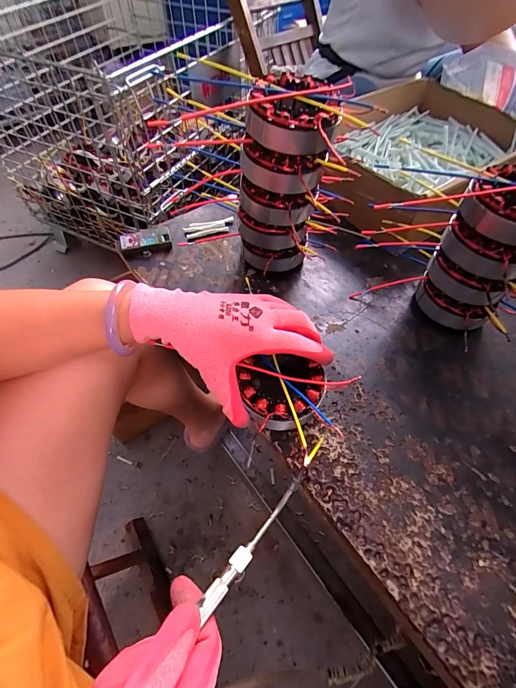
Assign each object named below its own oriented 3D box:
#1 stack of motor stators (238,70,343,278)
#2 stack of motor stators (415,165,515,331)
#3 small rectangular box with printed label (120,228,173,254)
[{"bbox_3d":[0.025,-0.169,0.380,0.091,0.198,0.079,9,56,4],"label":"stack of motor stators"},{"bbox_3d":[0.234,-0.090,0.357,0.087,0.161,0.077,35,62,20],"label":"stack of motor stators"},{"bbox_3d":[-0.155,-0.141,0.465,0.067,0.018,0.035,-12,57,-10],"label":"small rectangular box with printed label"}]

